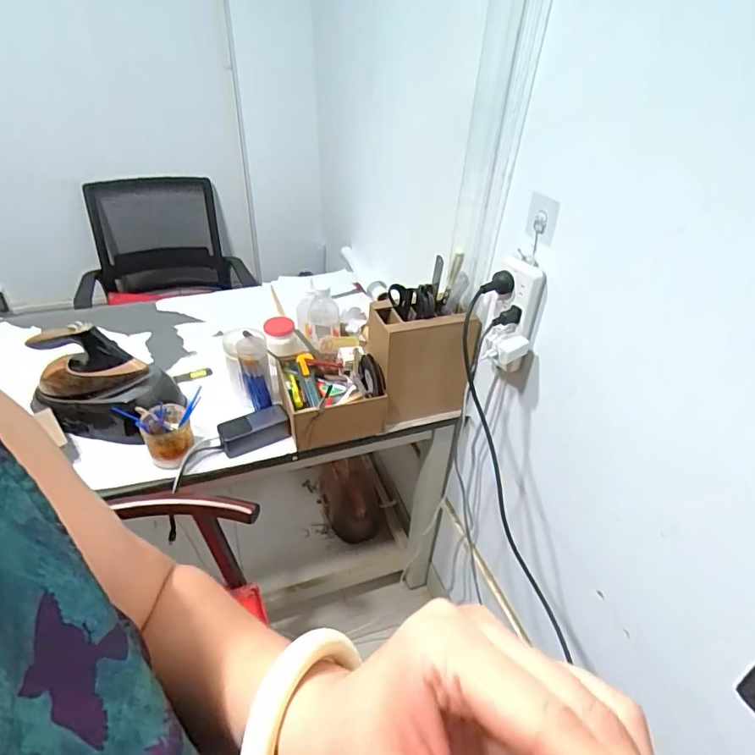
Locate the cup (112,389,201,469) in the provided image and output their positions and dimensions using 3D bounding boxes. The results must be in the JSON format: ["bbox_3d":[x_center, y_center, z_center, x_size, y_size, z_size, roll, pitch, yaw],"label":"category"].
[{"bbox_3d":[-0.387,0.104,0.916,0.133,0.130,0.078,-21,44,-28],"label":"cup"}]

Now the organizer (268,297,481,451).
[{"bbox_3d":[-0.010,-0.015,0.986,0.388,0.247,0.148,-6,39,-12],"label":"organizer"}]

